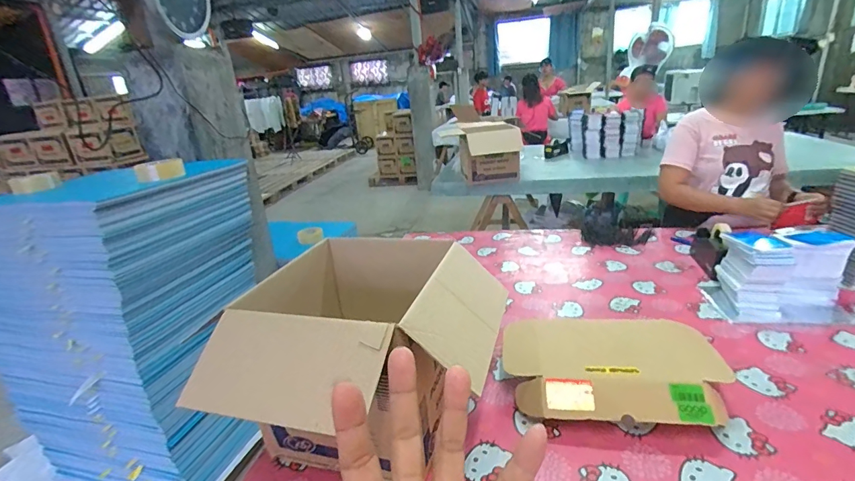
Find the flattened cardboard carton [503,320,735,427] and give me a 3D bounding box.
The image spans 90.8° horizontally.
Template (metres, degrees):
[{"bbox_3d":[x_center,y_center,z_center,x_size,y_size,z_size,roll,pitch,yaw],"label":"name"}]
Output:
[{"bbox_3d":[0.331,0.243,0.781,0.369,0.092,0.218,1,22,14],"label":"flattened cardboard carton"}]

